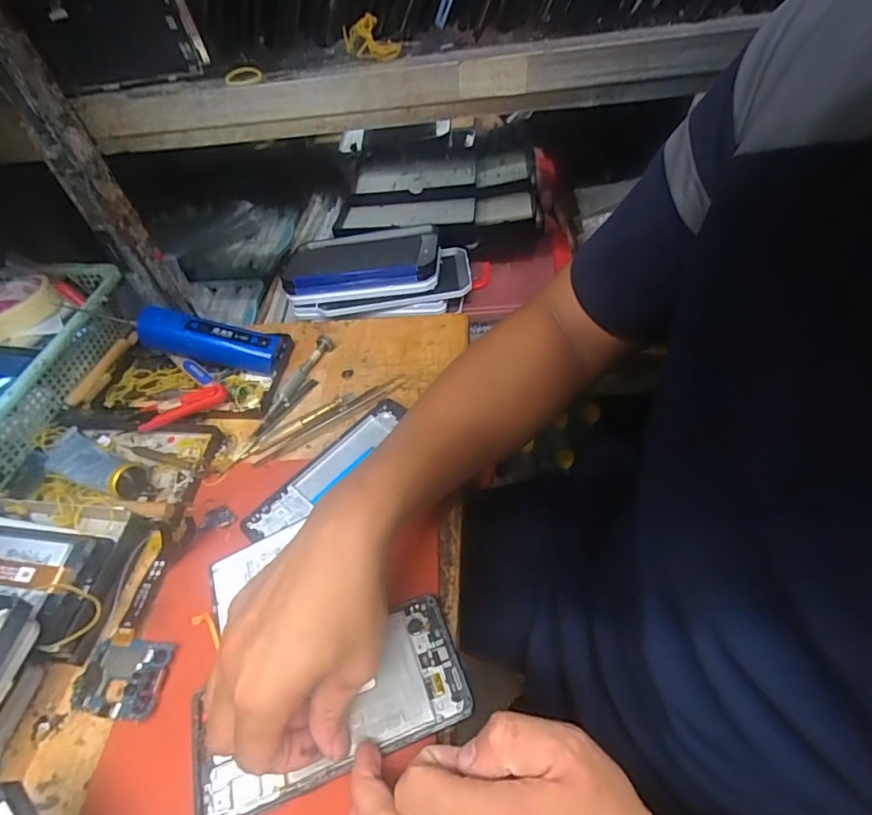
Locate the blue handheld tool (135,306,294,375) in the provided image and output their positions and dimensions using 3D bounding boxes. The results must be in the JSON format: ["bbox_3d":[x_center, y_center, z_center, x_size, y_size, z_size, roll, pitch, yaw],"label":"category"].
[{"bbox_3d":[-0.219,-0.068,0.497,0.138,0.040,0.046,12,49,-9],"label":"blue handheld tool"}]

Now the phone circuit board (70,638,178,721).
[{"bbox_3d":[-0.208,0.179,0.332,0.065,0.006,0.045,-5,51,14],"label":"phone circuit board"}]

